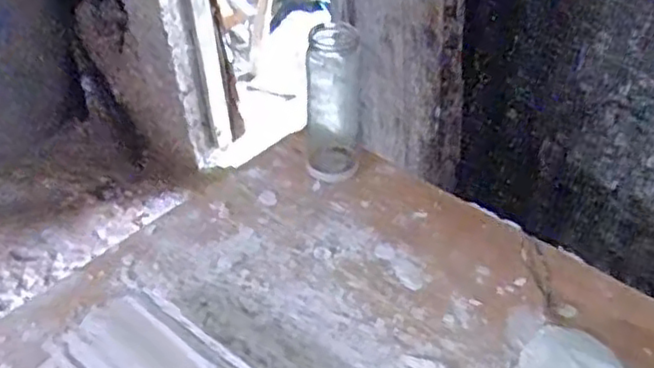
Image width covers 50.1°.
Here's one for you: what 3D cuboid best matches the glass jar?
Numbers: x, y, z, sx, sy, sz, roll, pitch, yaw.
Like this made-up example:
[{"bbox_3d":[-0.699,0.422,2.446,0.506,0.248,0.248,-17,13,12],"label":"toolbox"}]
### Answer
[{"bbox_3d":[0.005,-0.090,0.793,0.062,0.168,0.063,-1,40,1],"label":"glass jar"}]

